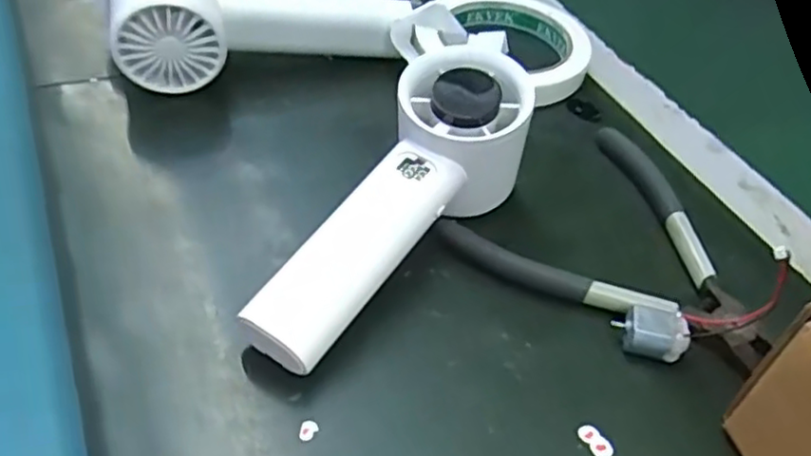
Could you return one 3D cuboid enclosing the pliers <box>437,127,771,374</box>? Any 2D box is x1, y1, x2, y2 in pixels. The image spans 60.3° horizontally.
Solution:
[{"bbox_3d":[0.104,0.012,0.313,0.125,0.012,0.128,-31,57,-32],"label":"pliers"}]

